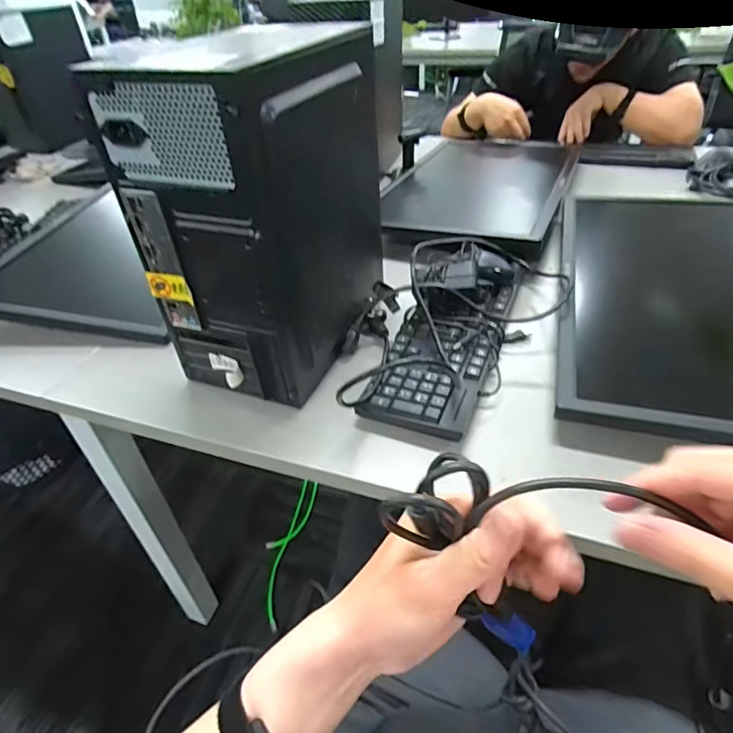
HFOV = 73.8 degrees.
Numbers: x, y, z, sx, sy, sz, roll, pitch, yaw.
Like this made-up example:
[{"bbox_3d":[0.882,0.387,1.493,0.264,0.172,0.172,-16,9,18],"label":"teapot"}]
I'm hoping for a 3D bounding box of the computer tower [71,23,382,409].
[{"bbox_3d":[-0.108,-0.169,0.579,0.162,0.347,0.256,15,44,21],"label":"computer tower"}]

